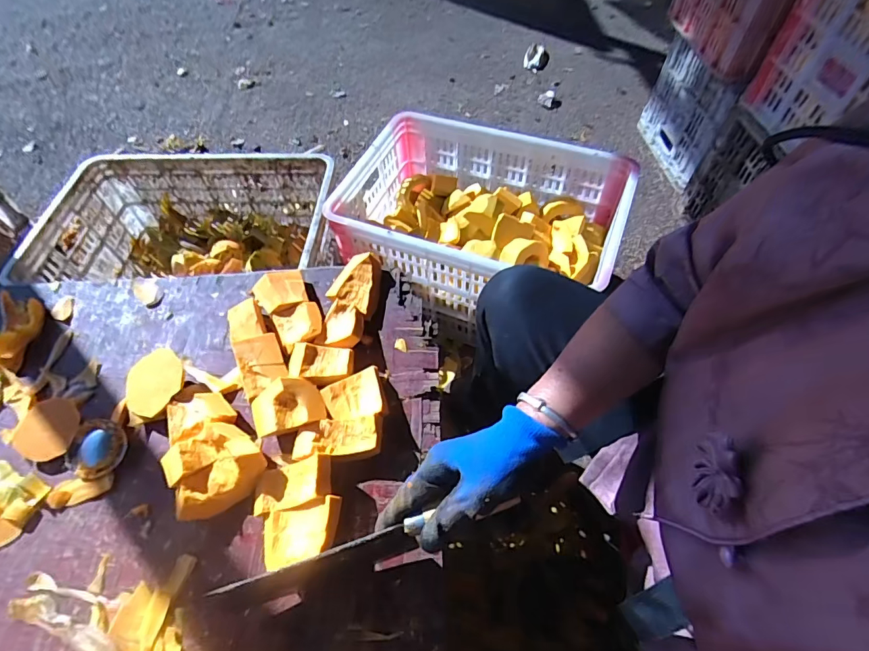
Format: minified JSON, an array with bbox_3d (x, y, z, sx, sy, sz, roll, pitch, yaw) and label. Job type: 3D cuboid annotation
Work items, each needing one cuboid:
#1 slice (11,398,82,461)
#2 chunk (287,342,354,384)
[{"bbox_3d":[-0.435,0.120,0.514,0.061,0.029,0.068,19,62,14],"label":"slice"},{"bbox_3d":[-0.136,0.046,0.542,0.074,0.027,0.049,2,59,4],"label":"chunk"}]

